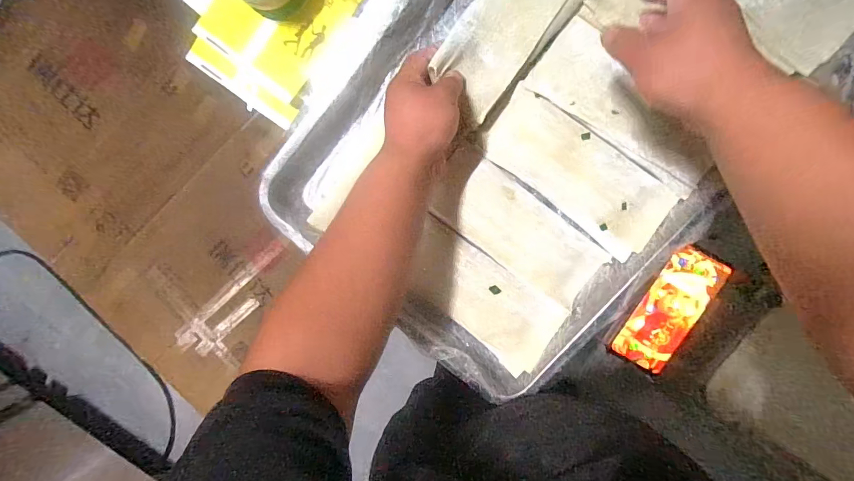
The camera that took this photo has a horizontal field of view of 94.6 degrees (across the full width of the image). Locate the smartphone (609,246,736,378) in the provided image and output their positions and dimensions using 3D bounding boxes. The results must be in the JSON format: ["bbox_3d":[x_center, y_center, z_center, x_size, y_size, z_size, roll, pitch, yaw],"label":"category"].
[{"bbox_3d":[0.291,0.084,0.473,0.075,0.005,0.155,28,99,-2],"label":"smartphone"}]

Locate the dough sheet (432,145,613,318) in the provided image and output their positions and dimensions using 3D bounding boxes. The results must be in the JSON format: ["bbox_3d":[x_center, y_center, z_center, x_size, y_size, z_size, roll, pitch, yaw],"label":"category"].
[{"bbox_3d":[0.103,-0.009,0.444,0.217,0.019,0.084,39,98,-3],"label":"dough sheet"}]

